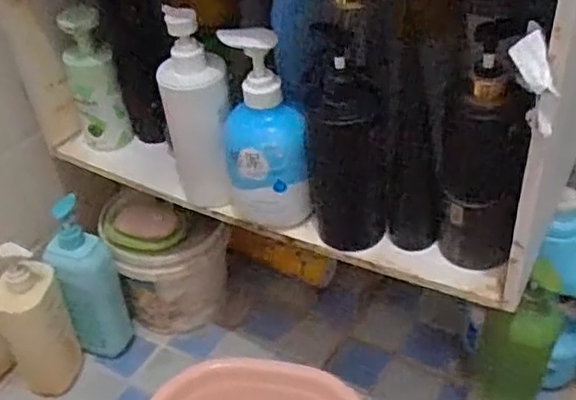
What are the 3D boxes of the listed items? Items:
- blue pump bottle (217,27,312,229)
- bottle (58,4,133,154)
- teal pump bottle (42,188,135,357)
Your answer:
[{"bbox_3d":[-0.024,-0.060,0.619,0.076,0.189,0.064,-9,39,-4],"label":"blue pump bottle"},{"bbox_3d":[-0.226,-0.136,0.759,0.052,0.170,0.043,-19,41,-16],"label":"bottle"},{"bbox_3d":[-0.281,0.113,0.905,0.057,0.252,0.076,29,50,35],"label":"teal pump bottle"}]

